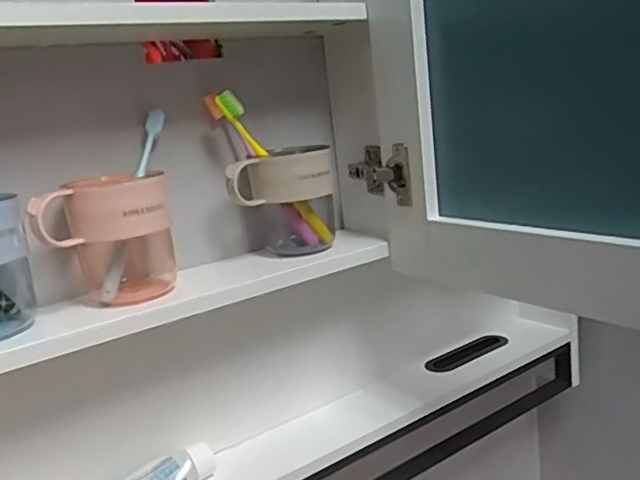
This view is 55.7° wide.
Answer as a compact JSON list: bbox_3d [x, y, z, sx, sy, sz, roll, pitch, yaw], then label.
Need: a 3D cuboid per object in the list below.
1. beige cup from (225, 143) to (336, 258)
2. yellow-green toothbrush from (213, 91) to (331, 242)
[{"bbox_3d":[-0.033,-0.034,0.593,0.097,0.099,0.071,-6,13,1],"label":"beige cup"},{"bbox_3d":[-0.039,-0.066,0.582,0.017,0.178,0.017,-40,19,-6],"label":"yellow-green toothbrush"}]

